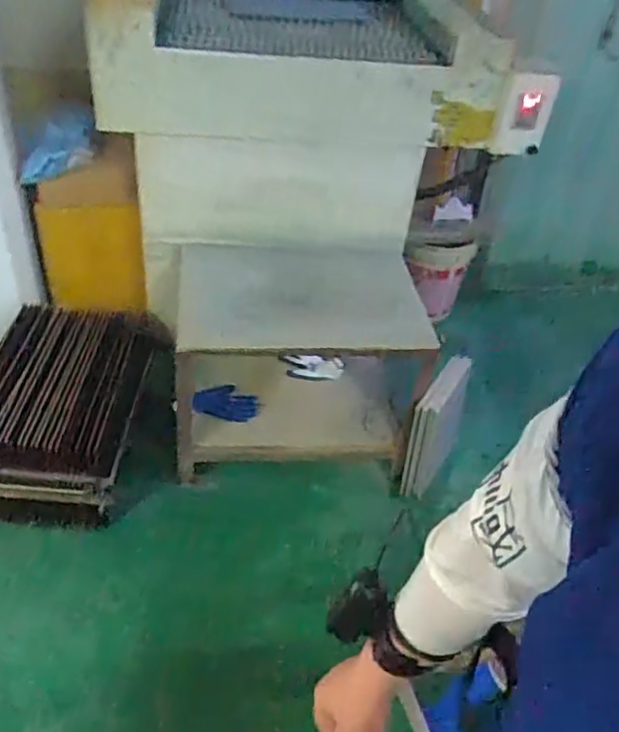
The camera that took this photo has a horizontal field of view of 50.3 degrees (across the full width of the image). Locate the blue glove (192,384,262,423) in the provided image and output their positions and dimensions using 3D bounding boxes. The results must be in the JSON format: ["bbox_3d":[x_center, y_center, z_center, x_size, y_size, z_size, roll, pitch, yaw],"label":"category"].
[{"bbox_3d":[-0.226,0.099,1.790,0.175,0.091,0.019,14,-4,-11],"label":"blue glove"}]

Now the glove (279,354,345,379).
[{"bbox_3d":[0.006,0.002,1.843,0.176,0.077,0.036,2,42,-7],"label":"glove"}]

